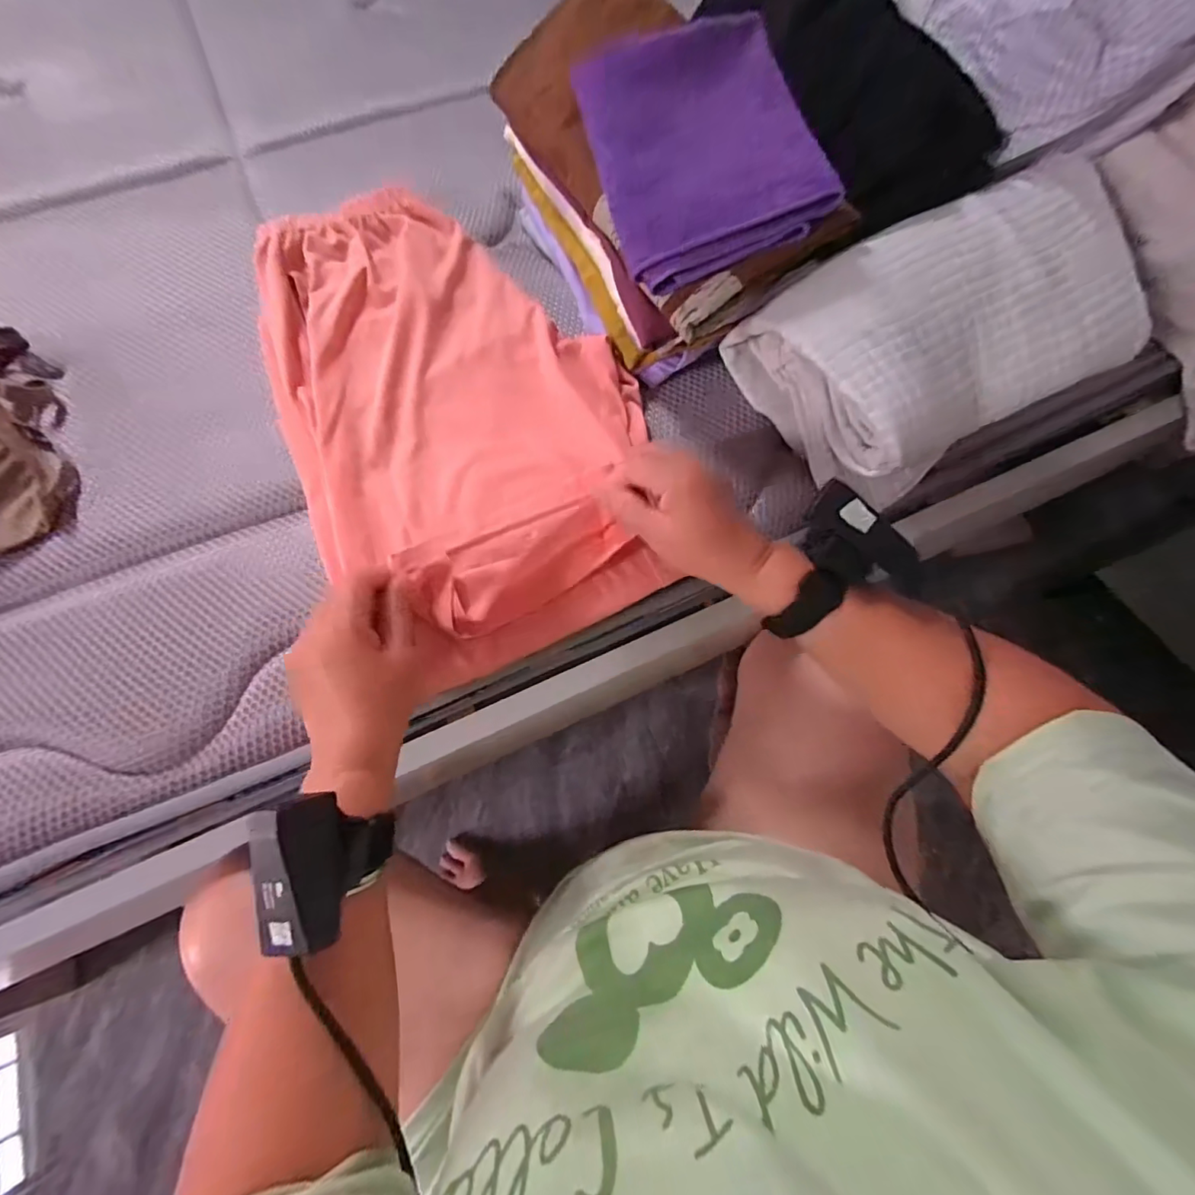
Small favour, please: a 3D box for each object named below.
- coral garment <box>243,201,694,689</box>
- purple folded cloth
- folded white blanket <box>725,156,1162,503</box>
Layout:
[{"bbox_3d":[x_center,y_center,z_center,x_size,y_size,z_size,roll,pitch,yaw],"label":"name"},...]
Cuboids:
[{"bbox_3d":[-0.120,-0.163,0.435,0.259,0.054,0.429,-24,71,-9],"label":"coral garment"},{"bbox_3d":[0.069,-0.309,0.358,0.137,0.019,0.166,-17,87,8],"label":"purple folded cloth"},{"bbox_3d":[0.251,-0.200,0.392,0.240,0.100,0.168,-25,72,-9],"label":"folded white blanket"}]

